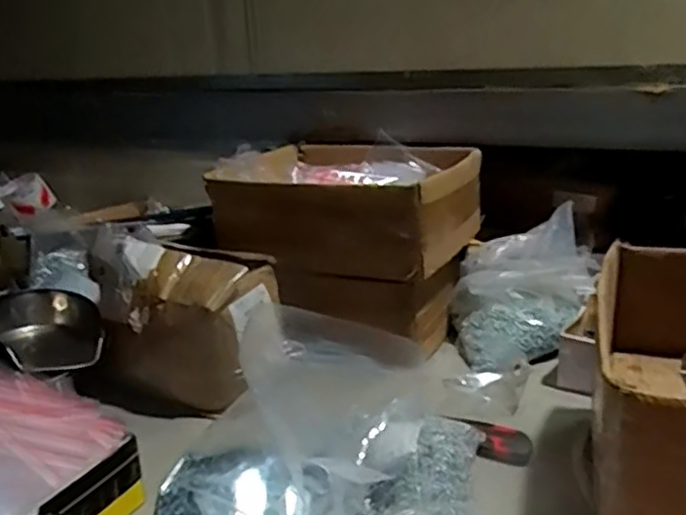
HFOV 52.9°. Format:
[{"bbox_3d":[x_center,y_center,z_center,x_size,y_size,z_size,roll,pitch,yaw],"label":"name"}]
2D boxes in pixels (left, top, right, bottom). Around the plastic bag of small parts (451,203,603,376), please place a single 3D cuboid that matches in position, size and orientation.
[{"bbox_3d":[0.243,0.037,0.933,0.186,0.151,0.191,0,18,11],"label":"plastic bag of small parts"}]

